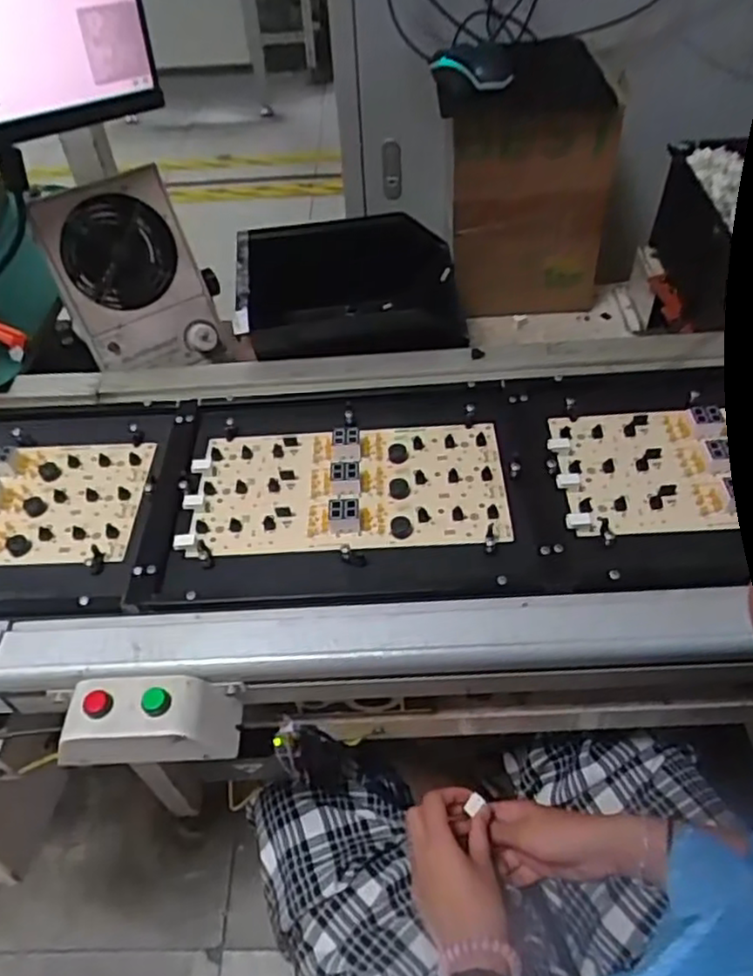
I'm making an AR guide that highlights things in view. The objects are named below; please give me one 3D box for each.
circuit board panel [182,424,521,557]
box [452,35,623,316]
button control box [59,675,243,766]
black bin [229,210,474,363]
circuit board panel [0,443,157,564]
[{"bbox_3d":[-0.025,-0.006,0.567,0.257,0.020,0.127,-2,50,1],"label":"circuit board panel"},{"bbox_3d":[0.187,-0.369,0.811,0.175,0.248,0.183,6,51,8],"label":"box"},{"bbox_3d":[-0.153,0.158,0.459,0.109,0.054,0.044,-3,50,0],"label":"button control box"},{"bbox_3d":[-0.029,-0.198,0.736,0.228,0.114,0.162,-3,50,1],"label":"black bin"},{"bbox_3d":[-0.333,0.008,0.579,0.260,0.019,0.131,0,50,3],"label":"circuit board panel"}]

